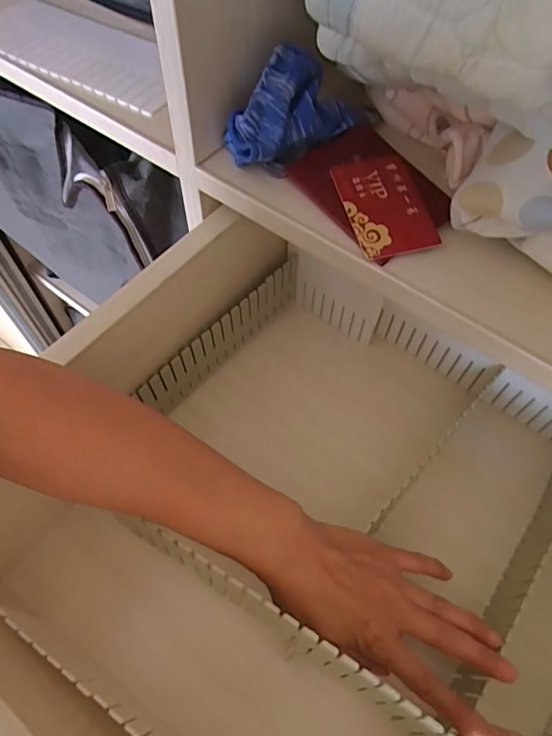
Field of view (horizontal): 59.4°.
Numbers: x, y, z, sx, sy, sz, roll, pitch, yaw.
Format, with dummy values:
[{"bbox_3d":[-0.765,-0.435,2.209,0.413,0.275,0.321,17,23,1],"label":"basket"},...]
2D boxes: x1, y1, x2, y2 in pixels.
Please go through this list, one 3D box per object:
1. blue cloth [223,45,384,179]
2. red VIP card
[{"bbox_3d":[0.020,-0.198,0.360,0.125,0.060,0.057,-28,64,-17],"label":"blue cloth"},{"bbox_3d":[0.075,-0.115,0.340,0.055,0.004,0.085,-13,67,-7],"label":"red VIP card"}]

